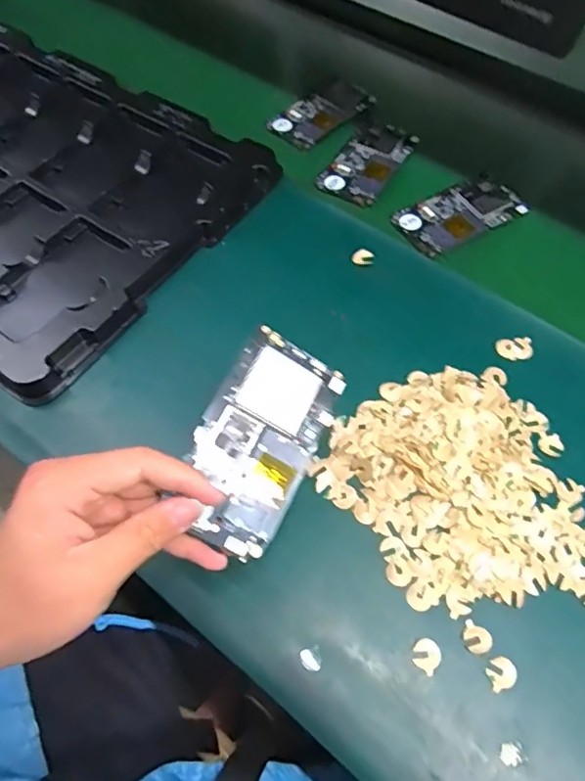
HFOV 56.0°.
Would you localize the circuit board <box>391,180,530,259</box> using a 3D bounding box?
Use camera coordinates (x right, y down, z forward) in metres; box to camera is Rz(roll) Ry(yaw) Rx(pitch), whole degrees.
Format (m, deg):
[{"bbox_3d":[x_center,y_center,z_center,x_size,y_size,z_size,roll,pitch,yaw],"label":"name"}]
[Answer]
[{"bbox_3d":[0.164,-0.174,0.529,0.121,0.008,0.064,-28,67,-11],"label":"circuit board"}]

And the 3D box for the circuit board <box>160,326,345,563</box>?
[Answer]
[{"bbox_3d":[-0.020,0.030,0.324,0.069,0.006,0.124,33,74,-11],"label":"circuit board"}]

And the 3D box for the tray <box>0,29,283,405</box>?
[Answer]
[{"bbox_3d":[-0.328,-0.242,0.568,0.548,0.039,0.329,32,64,17],"label":"tray"}]

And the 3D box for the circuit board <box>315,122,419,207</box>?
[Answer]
[{"bbox_3d":[0.082,-0.241,0.568,0.062,0.008,0.124,30,70,15],"label":"circuit board"}]

